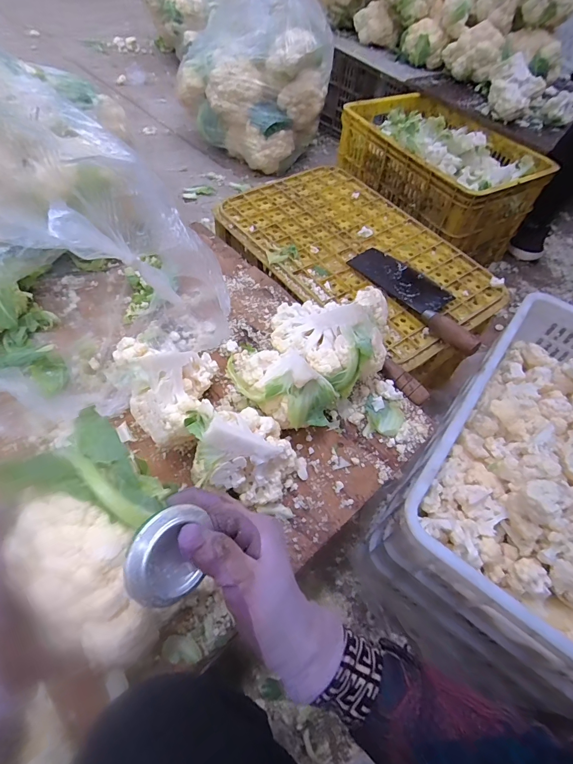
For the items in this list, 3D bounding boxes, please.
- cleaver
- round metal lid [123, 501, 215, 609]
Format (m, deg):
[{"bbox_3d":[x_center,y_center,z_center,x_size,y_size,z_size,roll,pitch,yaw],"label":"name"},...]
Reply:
[{"bbox_3d":[0.218,-0.148,0.638,0.081,0.029,0.262,-31,65,-25],"label":"cleaver"},{"bbox_3d":[-0.076,0.115,0.256,0.059,0.016,0.059,5,83,-46],"label":"round metal lid"}]

